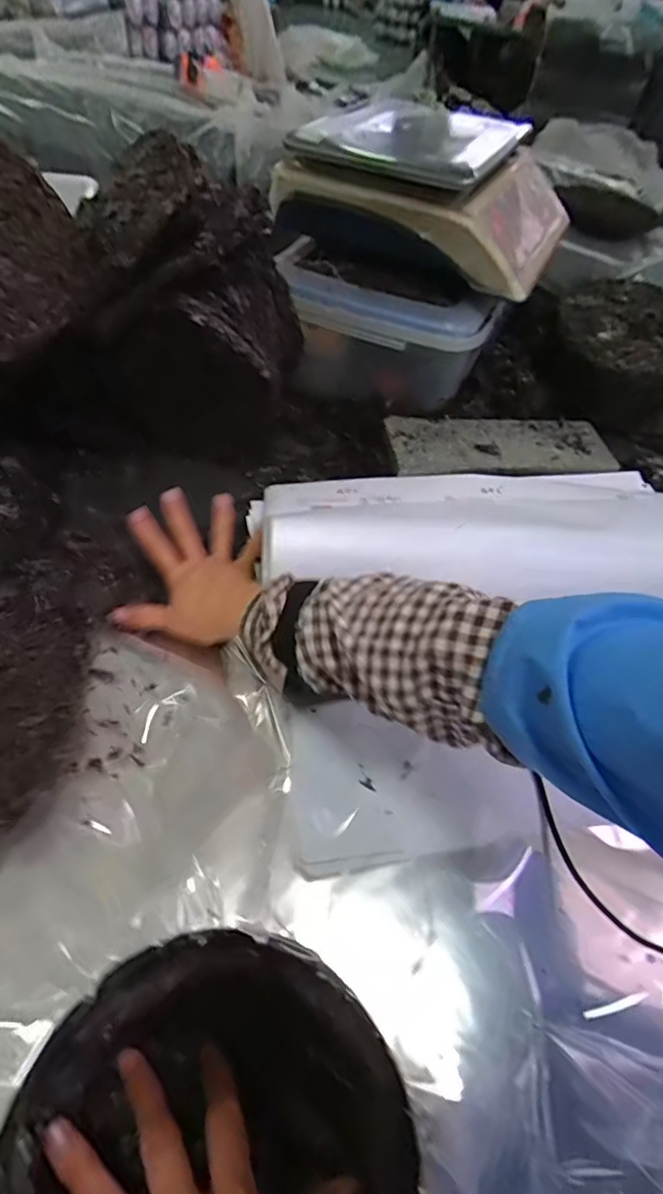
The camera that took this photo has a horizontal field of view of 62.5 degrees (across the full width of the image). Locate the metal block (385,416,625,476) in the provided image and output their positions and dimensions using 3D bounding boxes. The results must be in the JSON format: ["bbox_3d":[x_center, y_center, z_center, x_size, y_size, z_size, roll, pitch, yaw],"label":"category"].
[{"bbox_3d":[0.224,-0.196,0.711,0.294,0.015,0.114,-3,53,-10],"label":"metal block"}]

